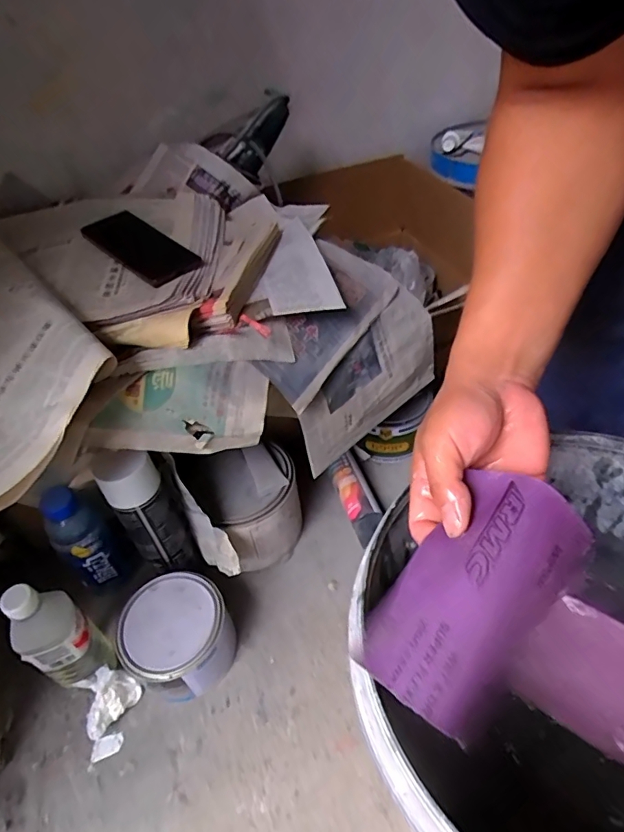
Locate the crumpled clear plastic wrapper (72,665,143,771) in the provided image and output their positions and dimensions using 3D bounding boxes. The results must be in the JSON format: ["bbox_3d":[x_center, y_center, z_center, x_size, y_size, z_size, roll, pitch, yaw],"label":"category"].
[{"bbox_3d":[-0.245,0.357,0.590,0.062,0.060,0.081,-15,45,-7],"label":"crumpled clear plastic wrapper"}]

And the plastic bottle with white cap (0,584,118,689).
[{"bbox_3d":[-0.289,0.262,0.570,0.056,0.223,0.067,24,53,28],"label":"plastic bottle with white cap"}]

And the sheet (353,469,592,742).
[{"bbox_3d":[0.089,0.092,0.272,0.139,0.050,0.076,-38,52,-26],"label":"sheet"}]

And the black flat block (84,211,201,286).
[{"bbox_3d":[-0.216,-0.218,0.629,0.157,0.013,0.088,34,49,19],"label":"black flat block"}]

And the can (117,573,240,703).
[{"bbox_3d":[-0.170,0.283,0.632,0.125,0.089,0.121,-4,45,4],"label":"can"}]

